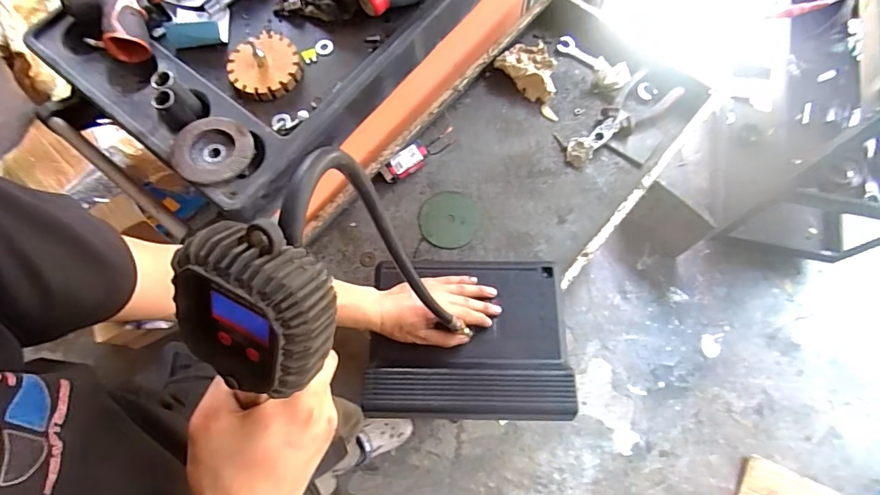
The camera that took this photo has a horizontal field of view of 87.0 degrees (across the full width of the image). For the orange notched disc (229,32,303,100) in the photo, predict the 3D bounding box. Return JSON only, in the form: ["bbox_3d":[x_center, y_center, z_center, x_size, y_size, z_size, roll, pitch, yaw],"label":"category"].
[{"bbox_3d":[-0.219,-0.229,0.579,0.083,0.027,0.084,-1,71,2],"label":"orange notched disc"}]

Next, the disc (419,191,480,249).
[{"bbox_3d":[0.014,-0.044,0.729,0.089,0.004,0.091,-1,71,2],"label":"disc"}]

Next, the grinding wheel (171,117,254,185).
[{"bbox_3d":[-0.265,-0.113,0.543,0.085,0.023,0.077,-15,71,-3],"label":"grinding wheel"}]

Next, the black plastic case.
[{"bbox_3d":[0.036,0.110,0.582,0.242,0.032,0.197,1,71,2],"label":"black plastic case"}]

